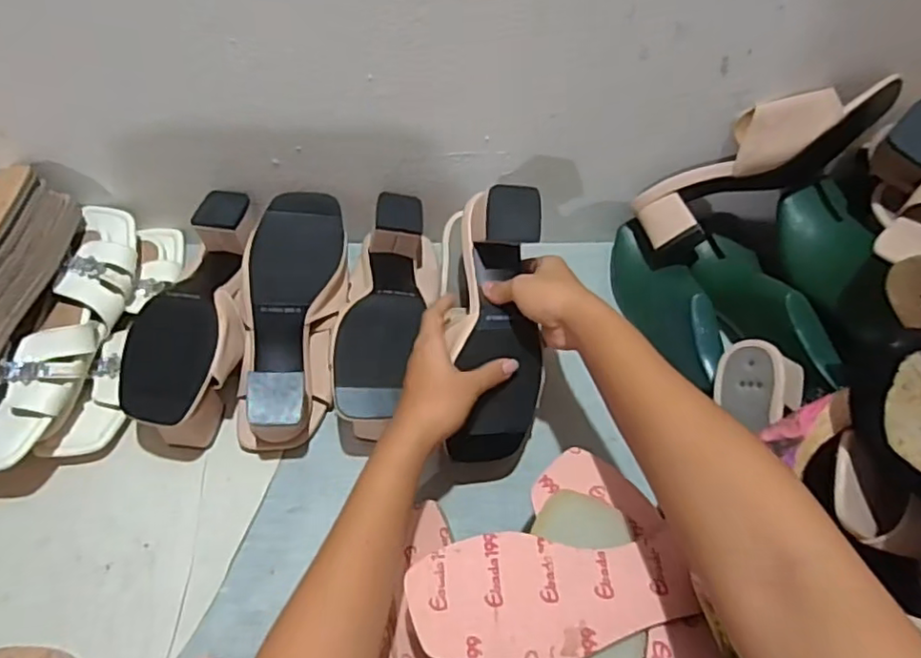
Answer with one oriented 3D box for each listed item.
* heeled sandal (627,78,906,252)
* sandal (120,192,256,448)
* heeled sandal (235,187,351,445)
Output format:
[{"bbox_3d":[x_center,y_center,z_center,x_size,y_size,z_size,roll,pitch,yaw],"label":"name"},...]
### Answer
[{"bbox_3d":[0.268,-0.144,0.575,0.079,0.219,0.068,22,52,-39],"label":"heeled sandal"},{"bbox_3d":[-0.245,-0.014,0.597,0.091,0.084,0.241,3,62,0],"label":"sandal"},{"bbox_3d":[-0.160,-0.014,0.569,0.093,0.079,0.247,4,81,1],"label":"heeled sandal"}]

